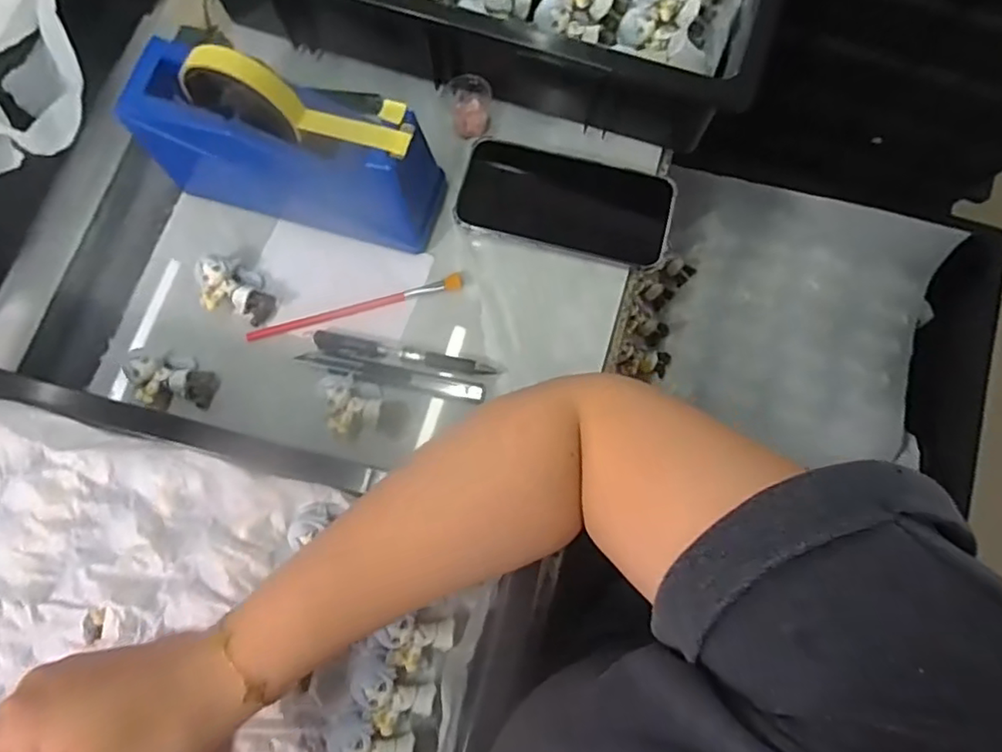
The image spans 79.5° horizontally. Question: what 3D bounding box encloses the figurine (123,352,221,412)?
[{"bbox_3d":[-0.241,0.004,0.440,0.053,0.030,0.043,25,78,6],"label":"figurine"}]

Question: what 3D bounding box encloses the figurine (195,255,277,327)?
[{"bbox_3d":[-0.201,-0.065,0.456,0.057,0.027,0.043,29,78,7],"label":"figurine"}]

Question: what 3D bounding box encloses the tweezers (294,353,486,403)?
[{"bbox_3d":[-0.081,-0.001,0.446,0.139,0.004,0.016,12,77,3],"label":"tweezers"}]

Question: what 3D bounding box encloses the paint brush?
[{"bbox_3d":[-0.111,-0.053,0.465,0.168,0.007,0.013,-14,77,-3],"label":"paint brush"}]

